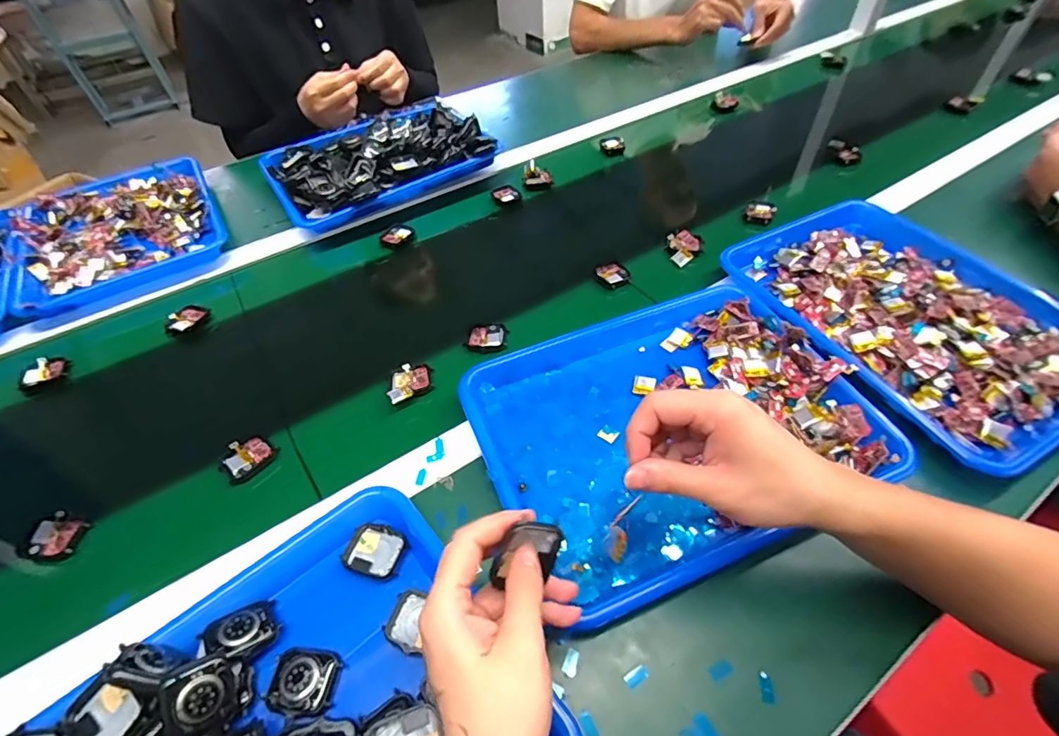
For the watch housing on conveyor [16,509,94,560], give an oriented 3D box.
[{"bbox_3d":[-0.407,0.143,0.414,0.048,0.007,0.039,11,52,9],"label":"watch housing on conveyor"}]

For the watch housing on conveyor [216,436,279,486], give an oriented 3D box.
[{"bbox_3d":[-0.265,0.084,0.457,0.035,0.013,0.049,37,60,27],"label":"watch housing on conveyor"}]

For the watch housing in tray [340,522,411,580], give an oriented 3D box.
[{"bbox_3d":[-0.123,0.145,0.386,0.047,0.007,0.038,16,53,14],"label":"watch housing in tray"}]

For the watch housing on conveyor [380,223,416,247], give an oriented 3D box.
[{"bbox_3d":[-0.185,-0.188,0.682,0.035,0.010,0.044,27,56,21],"label":"watch housing on conveyor"}]

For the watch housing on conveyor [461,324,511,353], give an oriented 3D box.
[{"bbox_3d":[-0.048,-0.034,0.544,0.045,0.007,0.040,2,51,2],"label":"watch housing on conveyor"}]

